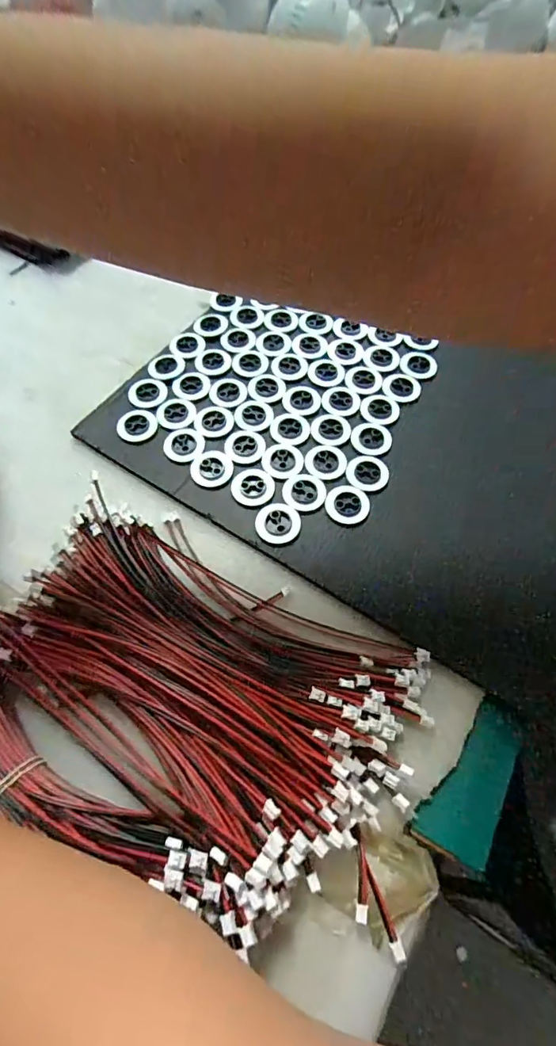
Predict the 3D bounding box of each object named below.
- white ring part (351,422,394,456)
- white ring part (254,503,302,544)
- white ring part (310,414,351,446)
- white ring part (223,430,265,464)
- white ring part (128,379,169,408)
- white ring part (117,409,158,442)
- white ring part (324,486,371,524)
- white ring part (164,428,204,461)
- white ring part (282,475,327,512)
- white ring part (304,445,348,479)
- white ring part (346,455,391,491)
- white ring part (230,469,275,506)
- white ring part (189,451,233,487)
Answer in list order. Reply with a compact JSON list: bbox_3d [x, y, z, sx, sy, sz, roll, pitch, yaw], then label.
[{"bbox_3d":[0.067,-0.061,0.335,0.029,0.004,0.027,11,61,6],"label":"white ring part"},{"bbox_3d":[0.000,0.001,0.303,0.028,0.010,0.027,0,60,0],"label":"white ring part"},{"bbox_3d":[0.038,-0.068,0.338,0.027,0.004,0.027,5,61,3],"label":"white ring part"},{"bbox_3d":[-0.022,-0.055,0.329,0.027,0.004,0.027,0,60,0],"label":"white ring part"},{"bbox_3d":[-0.097,-0.097,0.355,0.028,0.006,0.028,0,60,0],"label":"white ring part"},{"bbox_3d":[-0.100,-0.071,0.338,0.027,0.004,0.027,0,60,0],"label":"white ring part"},{"bbox_3d":[0.045,-0.012,0.309,0.027,0.005,0.028,0,60,0],"label":"white ring part"},{"bbox_3d":[-0.065,-0.056,0.329,0.027,0.004,0.027,-12,61,-7],"label":"white ring part"},{"bbox_3d":[0.017,-0.020,0.313,0.028,0.005,0.028,1,60,1],"label":"white ring part"},{"bbox_3d":[0.033,-0.042,0.325,0.028,0.005,0.027,0,60,0],"label":"white ring part"},{"bbox_3d":[0.061,-0.035,0.319,0.028,0.004,0.029,18,62,10],"label":"white ring part"},{"bbox_3d":[-0.017,-0.025,0.313,0.028,0.004,0.027,-3,60,-2],"label":"white ring part"},{"bbox_3d":[-0.045,-0.038,0.320,0.028,0.004,0.026,0,60,0],"label":"white ring part"}]

